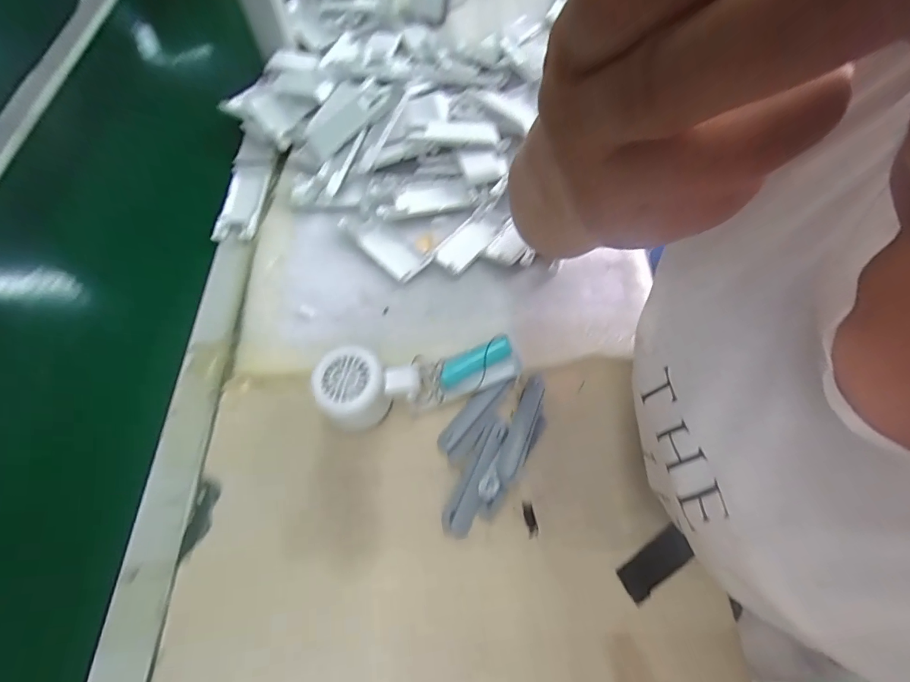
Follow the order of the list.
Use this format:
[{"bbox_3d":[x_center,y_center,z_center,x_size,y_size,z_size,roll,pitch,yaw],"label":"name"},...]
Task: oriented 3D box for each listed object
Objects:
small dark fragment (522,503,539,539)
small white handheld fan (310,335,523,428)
[{"bbox_3d":[0.058,0.137,0.338,0.009,0.004,0.025,-12,64,-5],"label":"small dark fragment"},{"bbox_3d":[-0.027,0.030,0.362,0.165,0.051,0.061,-7,64,-3],"label":"small white handheld fan"}]

